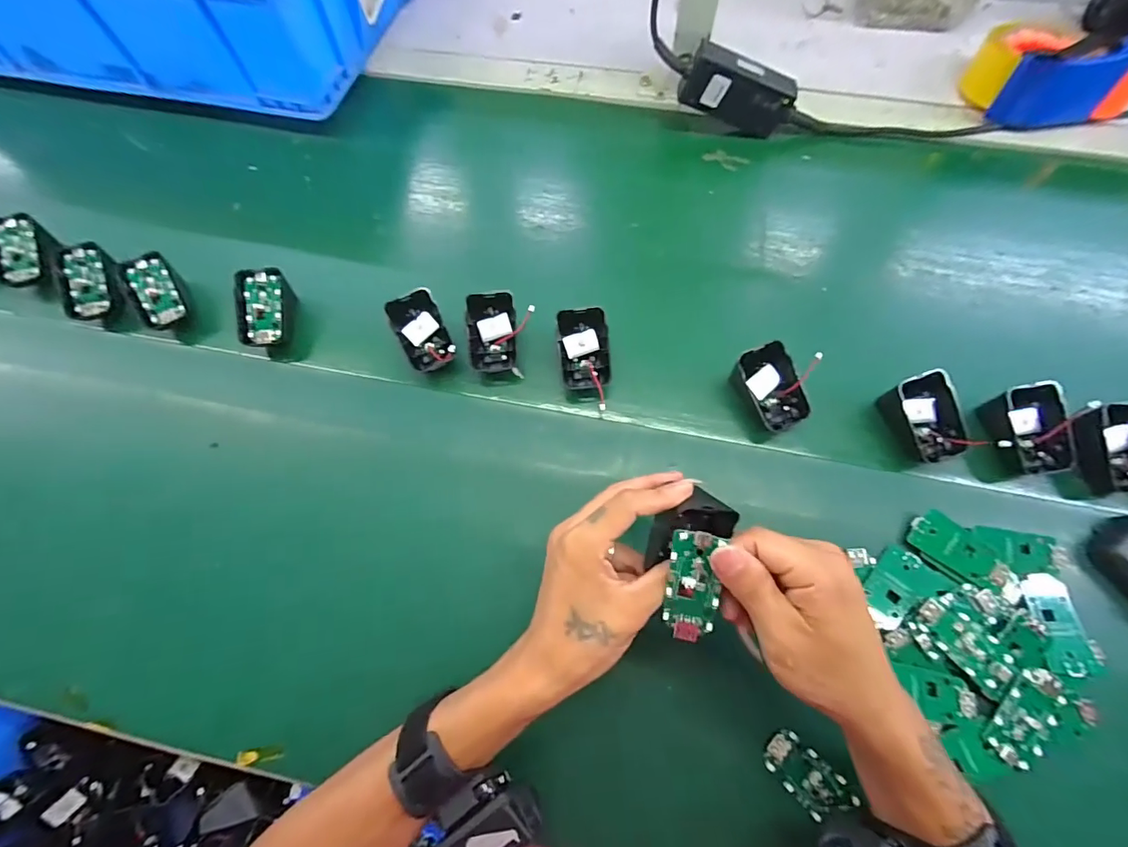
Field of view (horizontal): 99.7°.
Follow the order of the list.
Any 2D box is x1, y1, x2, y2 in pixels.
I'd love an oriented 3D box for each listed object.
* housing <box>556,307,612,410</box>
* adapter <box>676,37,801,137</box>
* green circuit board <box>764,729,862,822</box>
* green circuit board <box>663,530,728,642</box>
[{"bbox_3d":[0.016,-0.052,0.412,0.046,0.046,0.083,-2,66,1],"label":"housing"},{"bbox_3d":[0.183,-0.350,0.501,0.115,0.053,0.027,15,66,-12],"label":"adapter"},{"bbox_3d":[0.160,0.231,0.312,0.031,0.009,0.059,-42,71,-15],"label":"green circuit board"},{"bbox_3d":[0.075,0.095,0.277,0.029,0.004,0.064,7,97,12],"label":"green circuit board"}]

